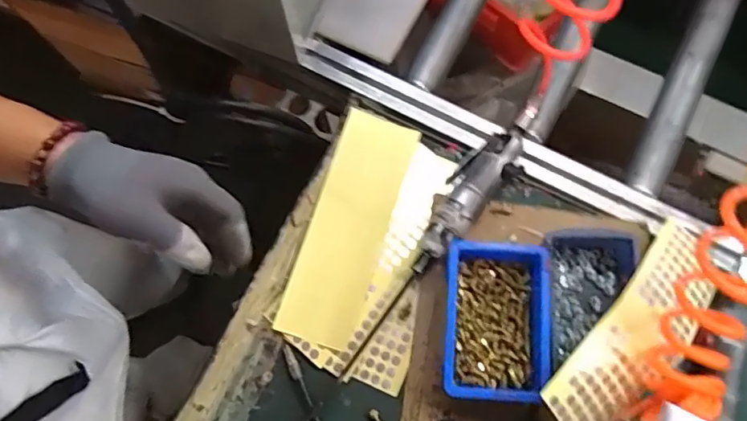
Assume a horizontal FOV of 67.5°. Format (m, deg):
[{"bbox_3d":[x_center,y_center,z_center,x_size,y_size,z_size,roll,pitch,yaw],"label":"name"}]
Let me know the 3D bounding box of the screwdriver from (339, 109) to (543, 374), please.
[{"bbox_3d":[0.078,0.018,0.603,0.053,0.047,0.352,38,78,11],"label":"screwdriver"}]

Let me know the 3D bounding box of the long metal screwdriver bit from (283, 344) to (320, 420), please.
[{"bbox_3d":[-0.053,0.223,0.561,0.010,0.007,0.185,-25,75,-7],"label":"long metal screwdriver bit"}]

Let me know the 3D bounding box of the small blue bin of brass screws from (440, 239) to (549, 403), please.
[{"bbox_3d":[0.124,0.114,0.570,0.100,0.062,0.149,3,75,2],"label":"small blue bin of brass screws"}]

